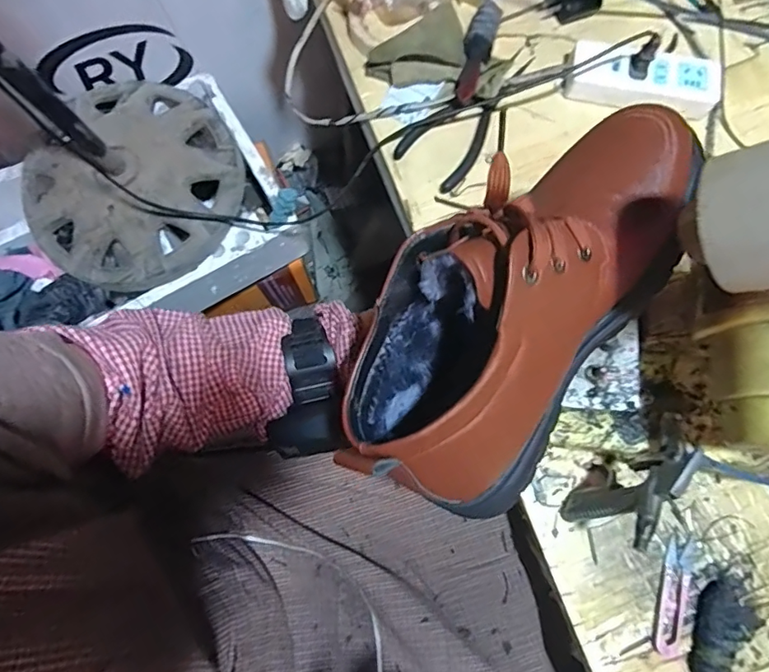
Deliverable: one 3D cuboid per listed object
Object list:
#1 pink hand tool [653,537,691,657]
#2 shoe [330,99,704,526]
[{"bbox_3d":[0.254,0.227,0.449,0.027,0.005,0.095,20,77,5],"label":"pink hand tool"},{"bbox_3d":[0.082,-0.031,0.319,0.272,0.172,0.100,-50,47,-8],"label":"shoe"}]

